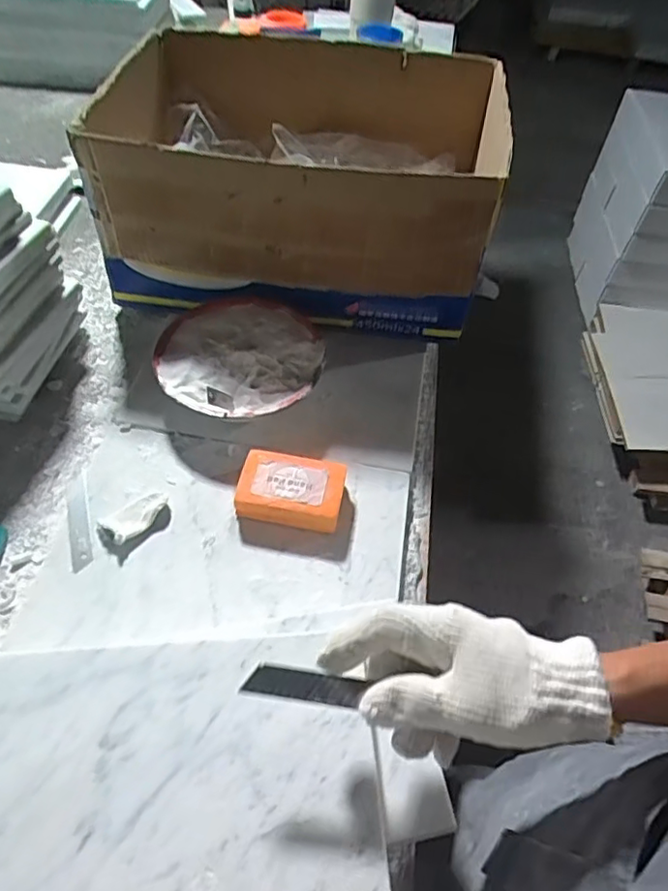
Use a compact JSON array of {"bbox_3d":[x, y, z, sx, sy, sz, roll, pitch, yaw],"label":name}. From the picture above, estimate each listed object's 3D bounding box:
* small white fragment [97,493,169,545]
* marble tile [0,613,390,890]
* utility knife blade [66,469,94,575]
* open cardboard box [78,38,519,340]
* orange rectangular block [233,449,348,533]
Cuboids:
[{"bbox_3d":[-0.177,0.064,0.542,0.064,0.009,0.031,-34,61,-24],"label":"small white fragment"},{"bbox_3d":[-0.127,0.191,0.374,0.297,0.009,0.159,-3,53,-4],"label":"marble tile"},{"bbox_3d":[-0.231,0.064,0.549,0.020,0.004,0.104,-14,55,-13],"label":"utility knife blade"},{"bbox_3d":[-0.035,-0.322,0.712,0.396,0.182,0.314,6,53,2],"label":"open cardboard box"},{"bbox_3d":[-0.038,0.041,0.557,0.092,0.033,0.058,10,53,5],"label":"orange rectangular block"}]

